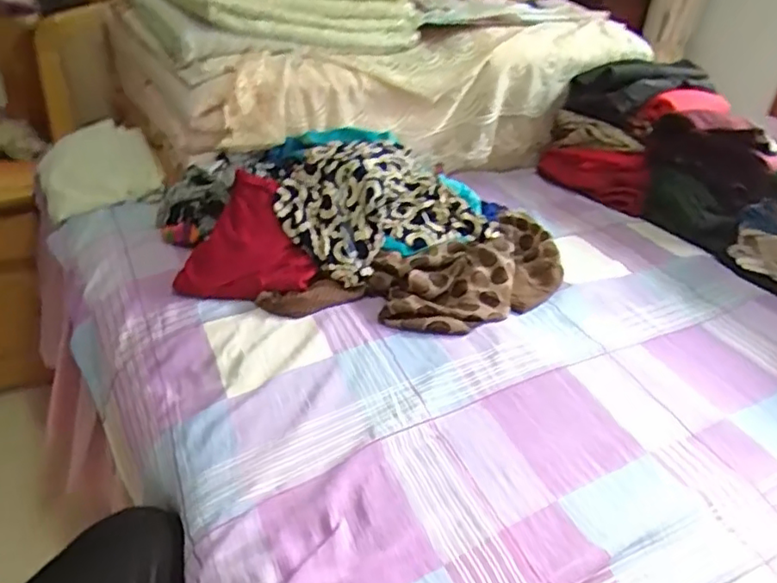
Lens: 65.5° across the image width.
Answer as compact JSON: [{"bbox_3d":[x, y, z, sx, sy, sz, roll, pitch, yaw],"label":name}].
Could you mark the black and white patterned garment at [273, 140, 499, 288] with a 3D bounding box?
[{"bbox_3d":[-0.020,-0.150,0.998,0.337,0.104,0.245,-16,40,-31],"label":"black and white patterned garment"}]

